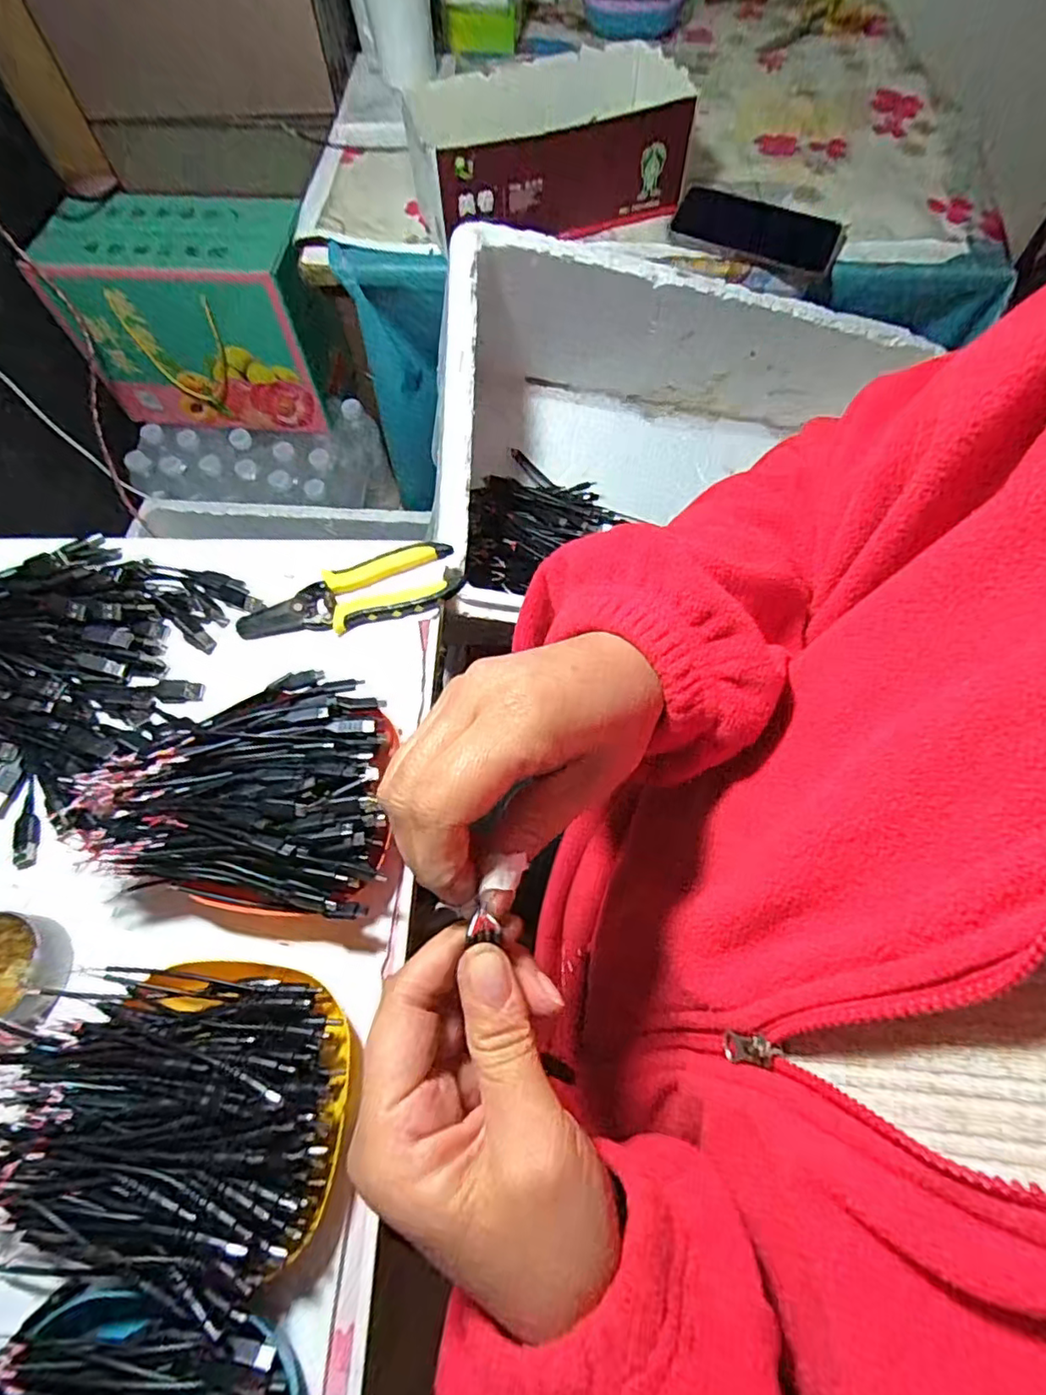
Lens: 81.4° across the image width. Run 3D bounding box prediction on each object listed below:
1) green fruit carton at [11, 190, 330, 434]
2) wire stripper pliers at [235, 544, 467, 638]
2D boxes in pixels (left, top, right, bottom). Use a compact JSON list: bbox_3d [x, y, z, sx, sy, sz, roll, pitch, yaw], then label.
[{"bbox_3d":[-0.443,-0.534,0.862,0.321,0.229,0.160,4,66,2],"label":"green fruit carton"},{"bbox_3d":[-0.132,-0.079,0.466,0.169,0.015,0.055,-15,66,-6],"label":"wire stripper pliers"}]

